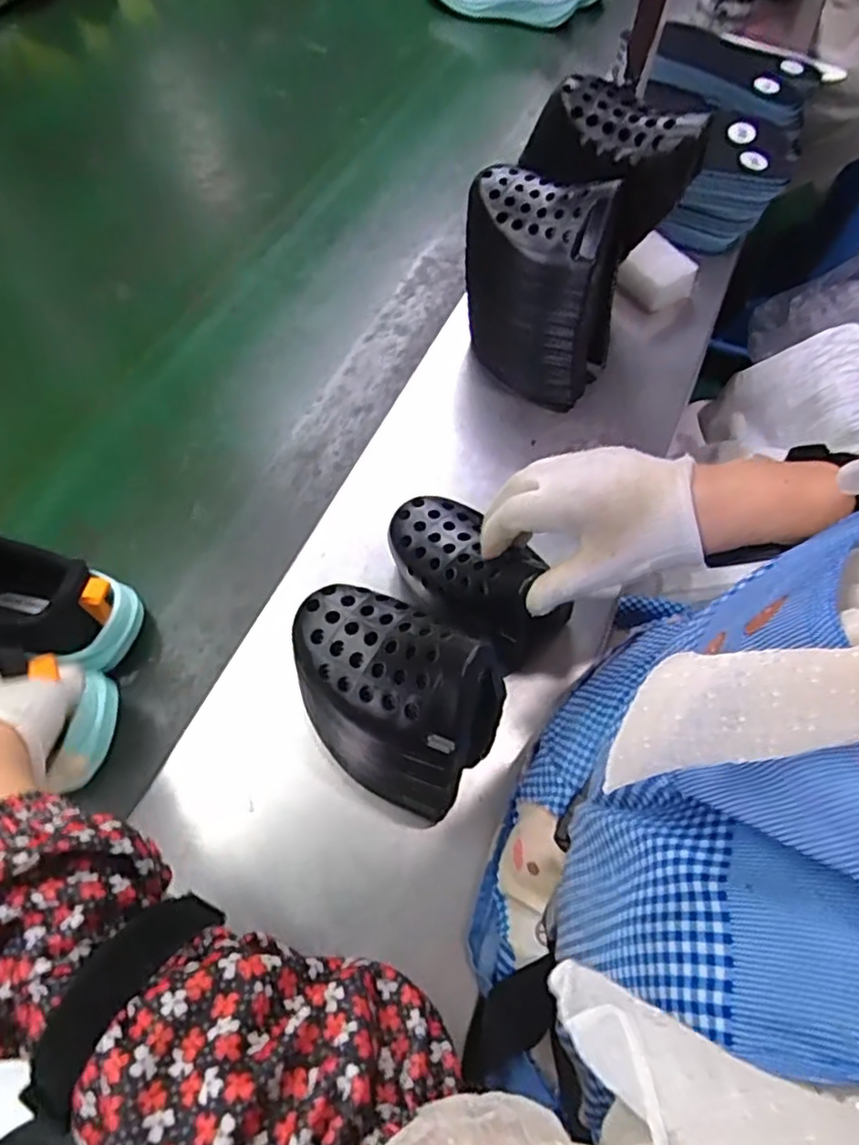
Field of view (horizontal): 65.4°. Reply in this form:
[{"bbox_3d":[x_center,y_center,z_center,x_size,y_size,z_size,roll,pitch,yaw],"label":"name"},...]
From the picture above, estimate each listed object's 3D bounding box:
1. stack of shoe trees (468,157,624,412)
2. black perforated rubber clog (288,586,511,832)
[{"bbox_3d":[0.090,-0.227,0.561,0.130,0.172,0.093,11,60,6],"label":"stack of shoe trees"},{"bbox_3d":[-0.026,0.072,0.410,0.082,0.134,0.137,-39,72,-23],"label":"black perforated rubber clog"}]

